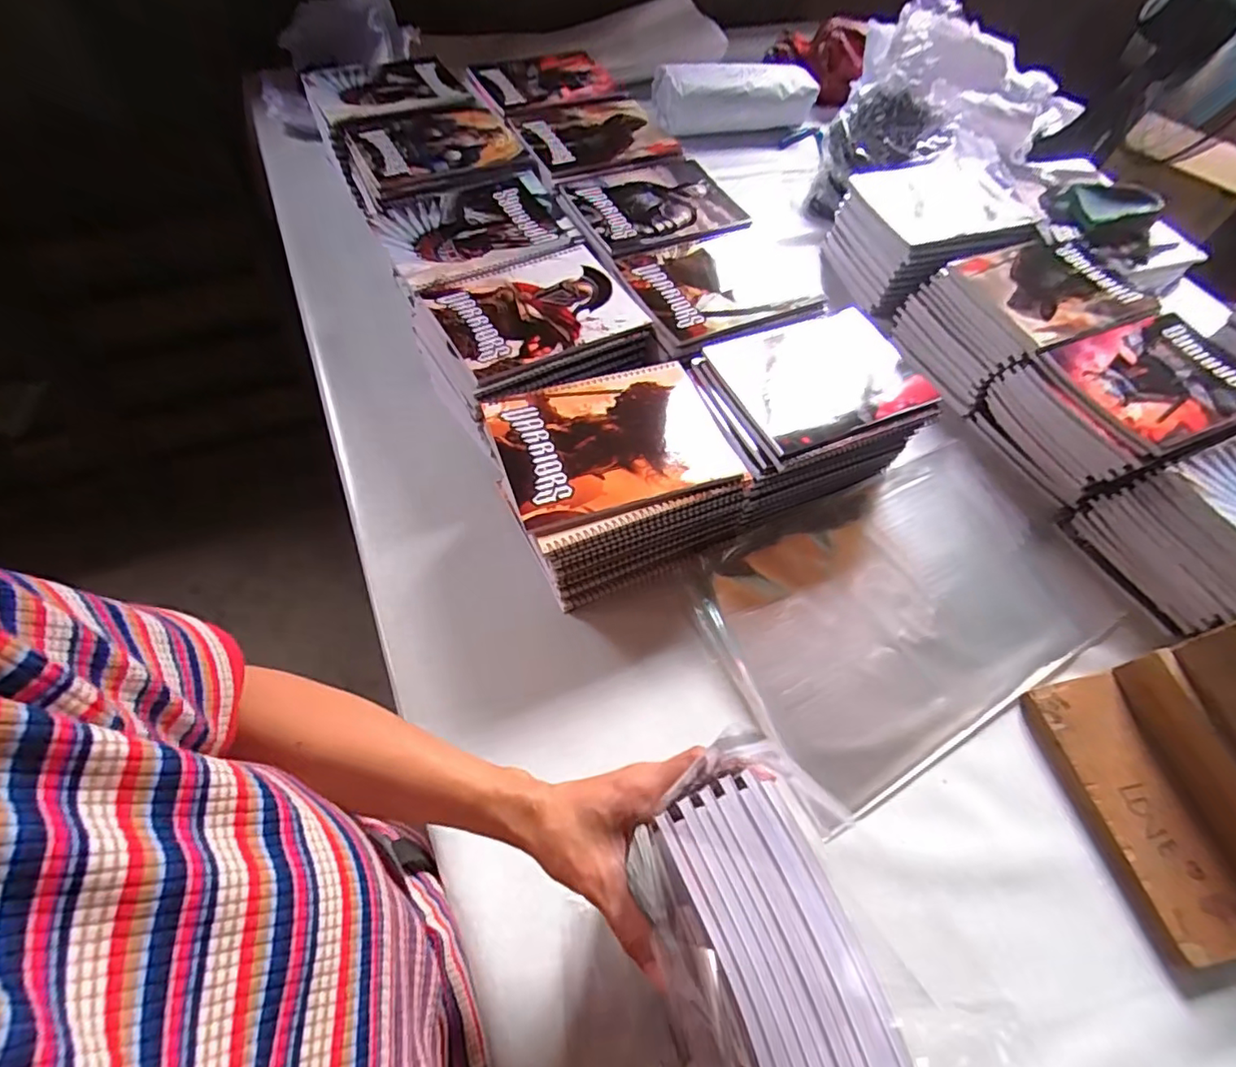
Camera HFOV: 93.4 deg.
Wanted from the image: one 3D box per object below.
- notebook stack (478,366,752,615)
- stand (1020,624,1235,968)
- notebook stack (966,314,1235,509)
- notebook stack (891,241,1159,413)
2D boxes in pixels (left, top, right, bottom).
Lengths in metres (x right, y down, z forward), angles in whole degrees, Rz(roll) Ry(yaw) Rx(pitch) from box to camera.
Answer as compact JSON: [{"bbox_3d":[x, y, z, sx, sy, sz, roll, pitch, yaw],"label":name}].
[{"bbox_3d":[0.005,-0.051,0.564,0.215,0.111,0.171,-17,60,-14],"label":"notebook stack"},{"bbox_3d":[0.453,0.189,0.436,0.130,0.126,0.202,-10,59,-10],"label":"stand"},{"bbox_3d":[0.551,-0.139,0.654,0.207,0.118,0.176,-19,61,-15],"label":"notebook stack"},{"bbox_3d":[0.491,-0.257,0.722,0.207,0.114,0.167,-12,59,-11],"label":"notebook stack"}]

